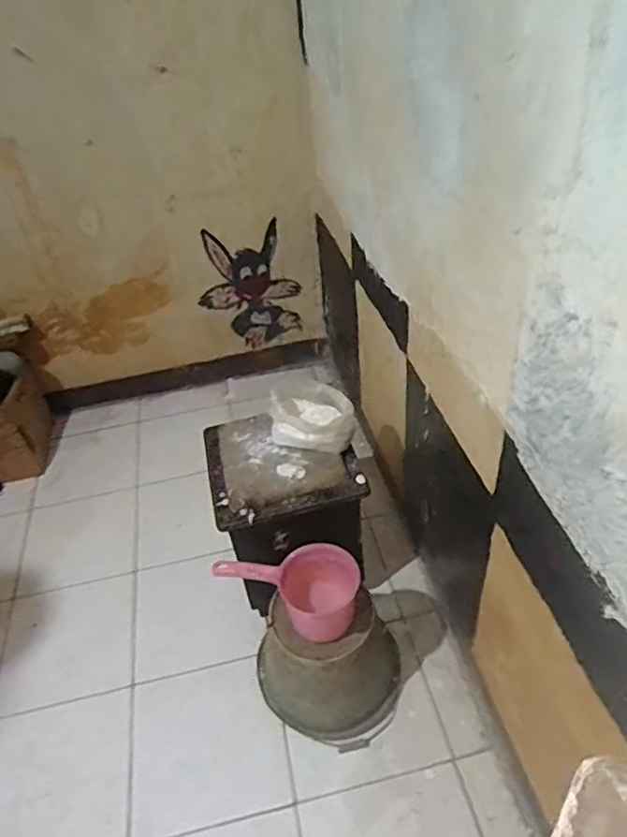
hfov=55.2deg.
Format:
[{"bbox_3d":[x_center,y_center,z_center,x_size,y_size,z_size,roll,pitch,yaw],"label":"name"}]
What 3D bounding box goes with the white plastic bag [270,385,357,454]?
[{"bbox_3d":[-0.003,-0.003,1.216,0.168,0.087,0.139,-6,40,2],"label":"white plastic bag"}]

